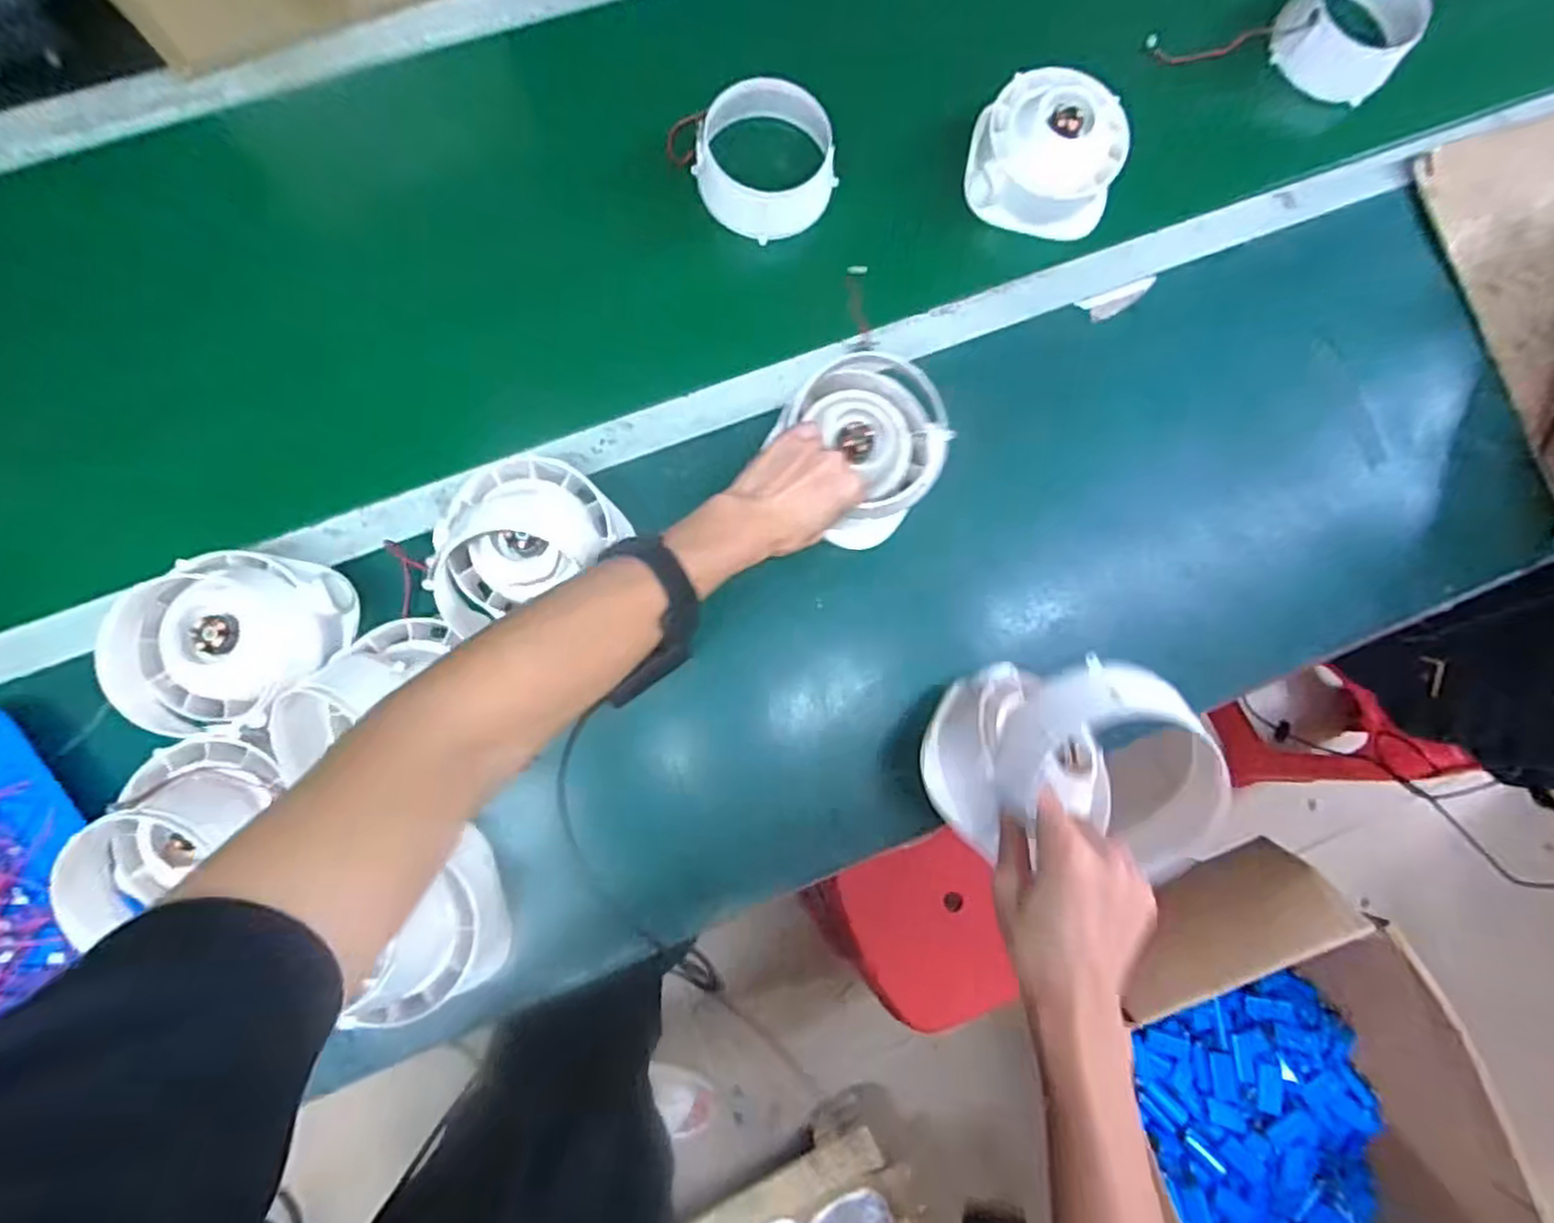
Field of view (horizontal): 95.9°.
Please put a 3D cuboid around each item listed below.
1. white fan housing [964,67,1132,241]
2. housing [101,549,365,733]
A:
[{"bbox_3d":[0.252,-0.426,0.655,0.132,0.067,0.123,0,83,-4],"label":"white fan housing"},{"bbox_3d":[-0.421,0.026,0.550,0.147,0.083,0.151,-5,84,-4],"label":"housing"}]

